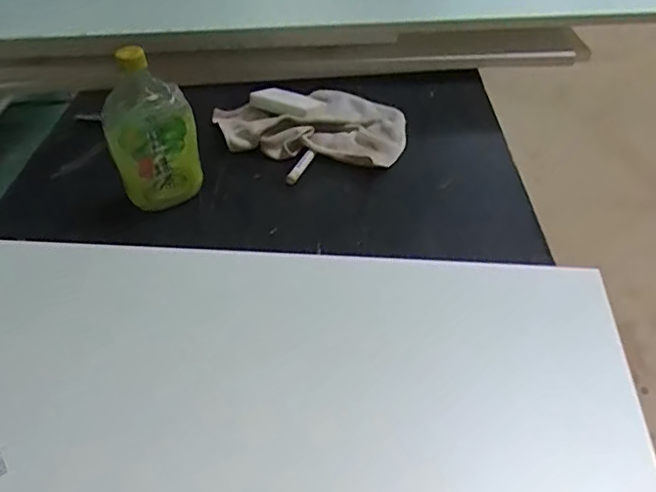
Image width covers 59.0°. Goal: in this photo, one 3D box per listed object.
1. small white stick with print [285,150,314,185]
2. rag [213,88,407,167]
[{"bbox_3d":[-0.036,-0.105,0.767,0.014,0.012,0.070,12,44,16],"label":"small white stick with print"},{"bbox_3d":[-0.027,-0.186,0.837,0.278,0.032,0.181,14,45,18],"label":"rag"}]

